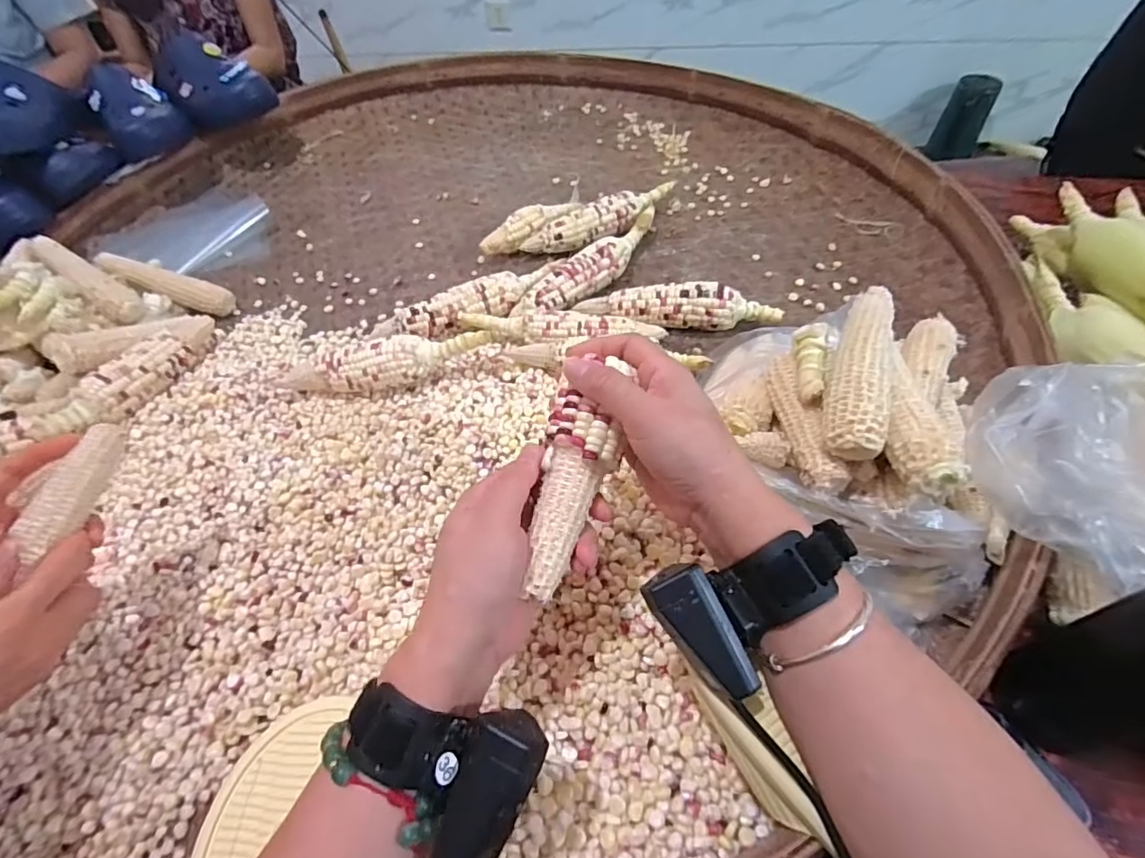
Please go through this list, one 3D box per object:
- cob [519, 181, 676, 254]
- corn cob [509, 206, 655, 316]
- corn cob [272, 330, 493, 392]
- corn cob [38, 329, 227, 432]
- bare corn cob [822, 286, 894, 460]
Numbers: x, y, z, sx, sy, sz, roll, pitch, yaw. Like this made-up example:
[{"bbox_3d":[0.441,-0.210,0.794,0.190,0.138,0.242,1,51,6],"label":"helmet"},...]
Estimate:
[{"bbox_3d":[0.041,-0.276,0.715,0.219,0.050,0.041,-23,54,-13],"label":"cob"},{"bbox_3d":[0.030,-0.207,0.651,0.247,0.038,0.057,-37,58,-22],"label":"corn cob"},{"bbox_3d":[-0.198,-0.065,0.560,0.229,0.057,0.047,-5,52,1],"label":"corn cob"},{"bbox_3d":[-0.484,-0.068,0.594,0.045,0.038,0.195,15,55,16],"label":"corn cob"},{"bbox_3d":[0.199,-0.041,0.369,0.037,0.030,0.143,16,55,17],"label":"bare corn cob"}]

